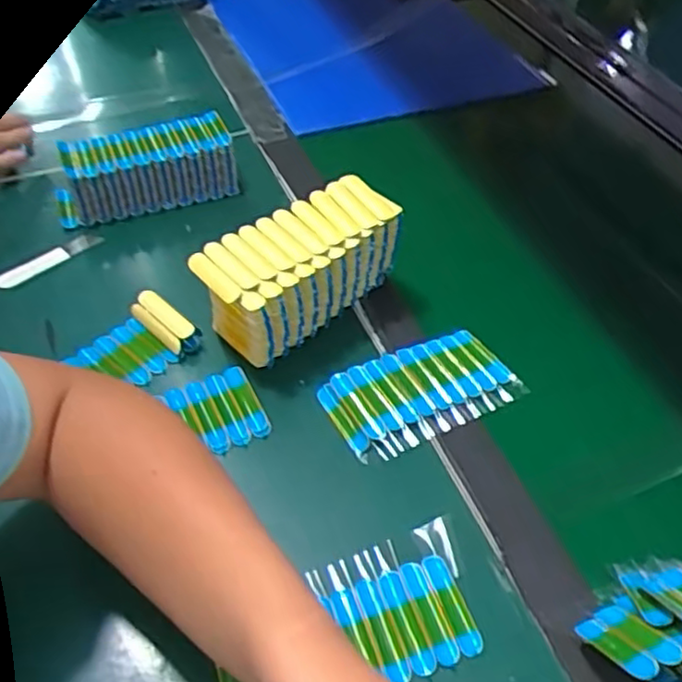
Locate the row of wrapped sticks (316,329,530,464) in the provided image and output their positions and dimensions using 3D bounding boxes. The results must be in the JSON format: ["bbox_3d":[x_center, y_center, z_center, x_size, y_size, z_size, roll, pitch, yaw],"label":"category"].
[{"bbox_3d":[0.063,0.038,0.534,0.145,0.016,0.079,-22,52,-21],"label":"row of wrapped sticks"}]

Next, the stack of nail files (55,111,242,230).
[{"bbox_3d":[-0.188,-0.161,0.671,0.168,0.064,0.061,-14,50,-15],"label":"stack of nail files"}]

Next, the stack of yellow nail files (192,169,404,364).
[{"bbox_3d":[-0.032,-0.052,0.563,0.155,0.092,0.080,-31,56,-27],"label":"stack of yellow nail files"}]

